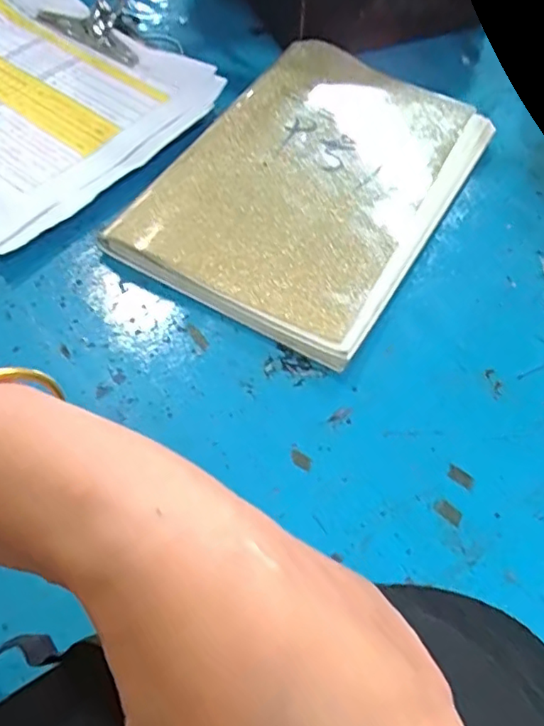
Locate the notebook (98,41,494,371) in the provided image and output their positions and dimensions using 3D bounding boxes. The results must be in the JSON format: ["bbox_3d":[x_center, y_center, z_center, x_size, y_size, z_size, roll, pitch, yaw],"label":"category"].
[{"bbox_3d":[0.030,-0.128,0.397,0.175,0.023,0.250,29,62,15],"label":"notebook"}]

